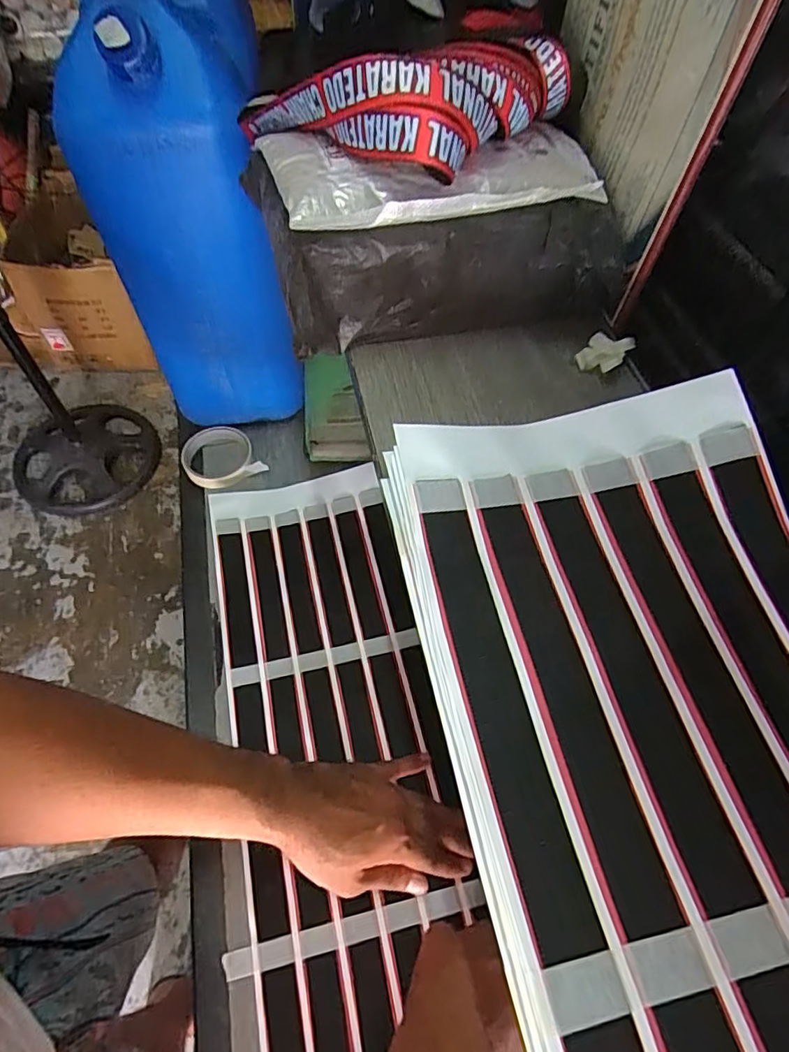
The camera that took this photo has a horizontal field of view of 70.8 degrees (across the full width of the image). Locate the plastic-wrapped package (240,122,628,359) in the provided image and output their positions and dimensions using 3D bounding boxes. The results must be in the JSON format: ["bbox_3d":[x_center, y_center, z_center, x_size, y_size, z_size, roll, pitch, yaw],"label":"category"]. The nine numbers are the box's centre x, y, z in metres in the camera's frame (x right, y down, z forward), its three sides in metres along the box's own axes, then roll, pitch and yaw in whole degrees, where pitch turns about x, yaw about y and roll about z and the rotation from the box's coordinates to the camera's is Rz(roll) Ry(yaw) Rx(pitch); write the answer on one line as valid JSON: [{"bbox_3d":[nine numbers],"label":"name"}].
[{"bbox_3d":[0.028,-0.221,0.404,0.239,0.108,0.168,-13,59,-10],"label":"plastic-wrapped package"}]

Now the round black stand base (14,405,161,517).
[{"bbox_3d":[-0.937,-0.212,1.692,0.406,0.041,0.425,1,58,-2],"label":"round black stand base"}]

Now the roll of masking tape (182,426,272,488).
[{"bbox_3d":[-0.221,-0.085,0.705,0.089,0.024,0.088,-26,62,-17],"label":"roll of masking tape"}]

